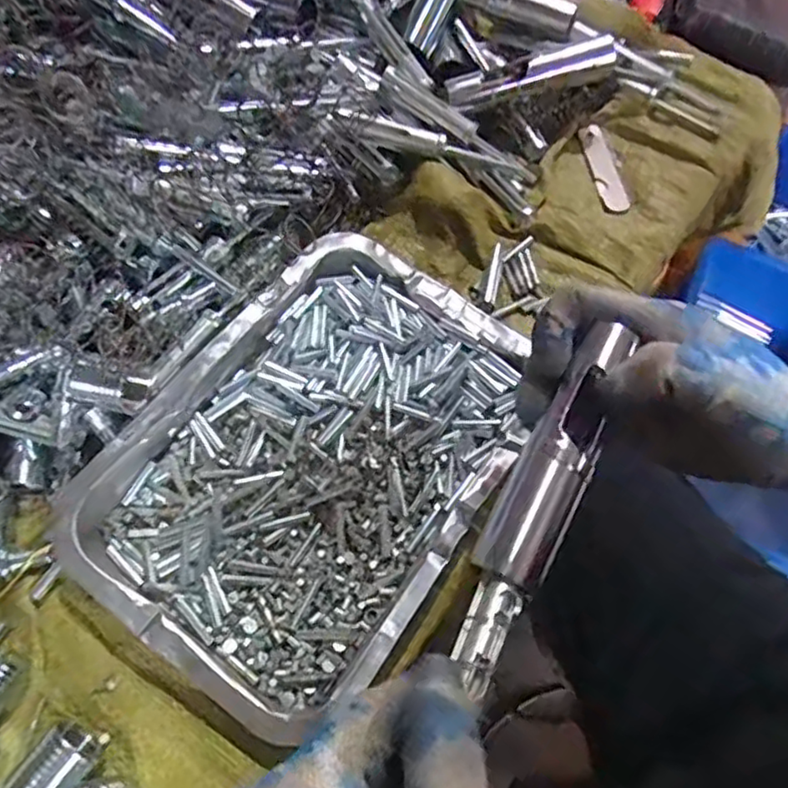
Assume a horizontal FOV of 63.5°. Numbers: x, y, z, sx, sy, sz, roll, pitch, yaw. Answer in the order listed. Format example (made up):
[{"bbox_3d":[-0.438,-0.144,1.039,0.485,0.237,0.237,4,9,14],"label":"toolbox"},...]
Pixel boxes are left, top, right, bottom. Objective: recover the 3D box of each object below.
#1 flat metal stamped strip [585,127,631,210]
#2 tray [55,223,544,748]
[{"bbox_3d":[0.156,-0.168,0.472,0.017,0.004,0.084,-6,64,-3],"label":"flat metal stamped strip"},{"bbox_3d":[-0.040,0.033,0.360,0.180,0.030,0.252,36,69,16],"label":"tray"}]

